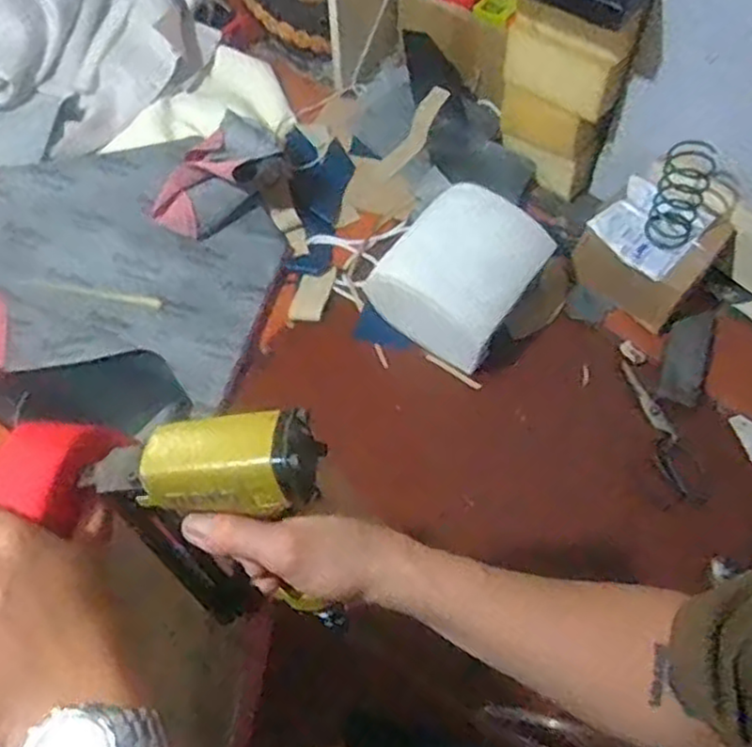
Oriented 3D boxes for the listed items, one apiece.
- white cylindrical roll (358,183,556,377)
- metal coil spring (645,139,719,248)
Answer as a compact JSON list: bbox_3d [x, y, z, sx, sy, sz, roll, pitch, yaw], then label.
[{"bbox_3d":[0.108,-0.128,0.924,0.165,0.133,0.178,36,67,19],"label":"white cylindrical roll"},{"bbox_3d":[0.372,-0.218,0.879,0.069,0.116,0.069,25,63,12],"label":"metal coil spring"}]

